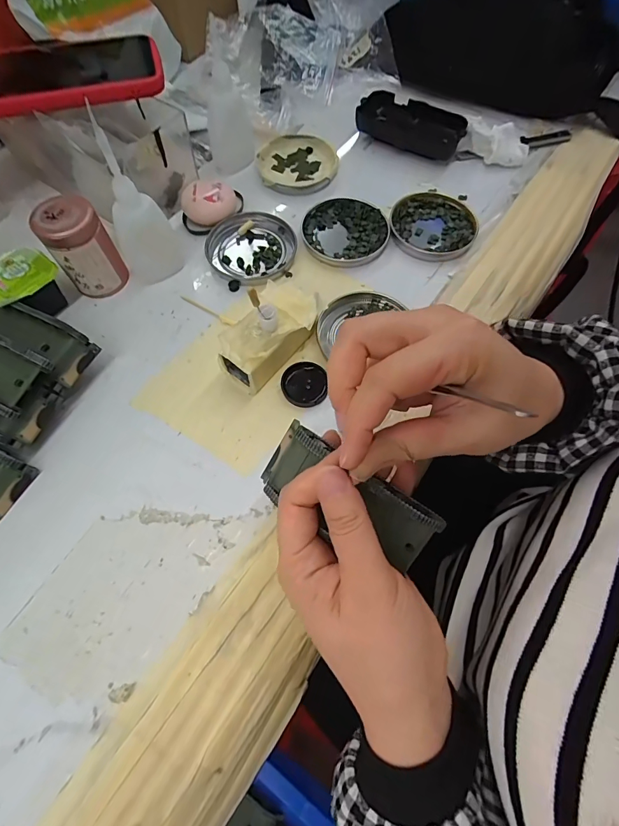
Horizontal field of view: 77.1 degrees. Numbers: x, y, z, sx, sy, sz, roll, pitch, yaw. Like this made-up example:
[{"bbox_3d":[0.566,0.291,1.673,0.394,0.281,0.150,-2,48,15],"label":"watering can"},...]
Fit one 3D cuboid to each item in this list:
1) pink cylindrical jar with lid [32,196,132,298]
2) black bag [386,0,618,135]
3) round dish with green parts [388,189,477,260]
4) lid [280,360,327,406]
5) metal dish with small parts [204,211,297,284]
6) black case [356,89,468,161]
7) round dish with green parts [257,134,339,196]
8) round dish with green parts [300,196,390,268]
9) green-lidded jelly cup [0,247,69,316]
[{"bbox_3d":[-0.179,-0.129,0.309,0.044,0.067,0.037,-33,71,-14],"label":"pink cylindrical jar with lid"},{"bbox_3d":[0.229,-0.392,0.401,0.261,0.090,0.108,34,71,13],"label":"black bag"},{"bbox_3d":[0.118,-0.180,0.363,0.076,0.010,0.089,24,69,10],"label":"round dish with green parts"},{"bbox_3d":[-0.004,-0.022,0.295,0.034,0.005,0.035,0,66,0],"label":"lid"},{"bbox_3d":[-0.053,-0.149,0.350,0.075,0.008,0.079,0,66,0],"label":"metal dish with small parts"},{"bbox_3d":[0.105,-0.302,0.408,0.110,0.023,0.046,24,69,10],"label":"black case"},{"bbox_3d":[-0.012,-0.254,0.397,0.078,0.014,0.074,0,66,0],"label":"round dish with green parts"},{"bbox_3d":[0.033,-0.167,0.358,0.077,0.009,0.076,0,66,0],"label":"round dish with green parts"},{"bbox_3d":[-0.221,-0.099,0.309,0.045,0.040,0.049,0,66,0],"label":"green-lidded jelly cup"}]

